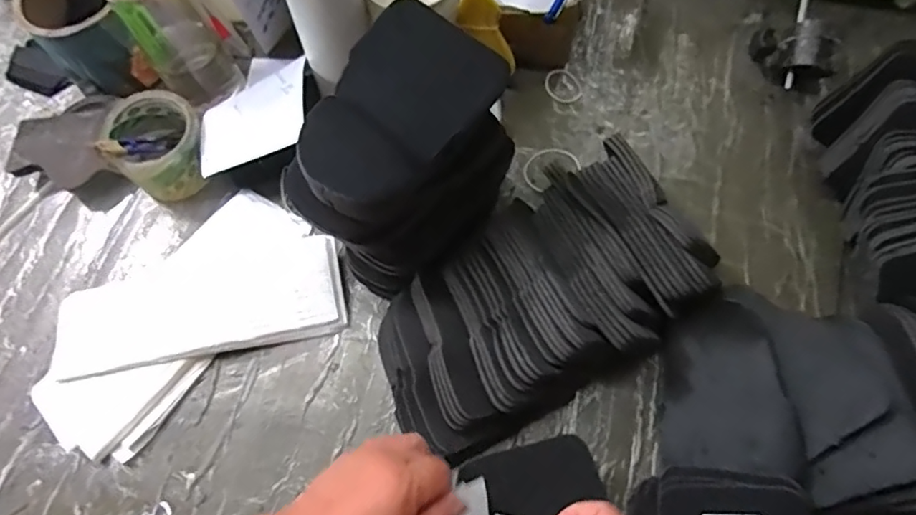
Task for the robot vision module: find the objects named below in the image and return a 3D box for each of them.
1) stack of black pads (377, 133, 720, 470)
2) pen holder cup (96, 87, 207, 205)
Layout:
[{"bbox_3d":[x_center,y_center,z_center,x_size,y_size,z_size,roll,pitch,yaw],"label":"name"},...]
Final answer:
[{"bbox_3d":[0.070,0.035,0.496,0.302,0.096,0.170,-30,71,-10],"label":"stack of black pads"},{"bbox_3d":[-0.301,-0.115,0.571,0.098,0.063,0.087,38,74,14],"label":"pen holder cup"}]

